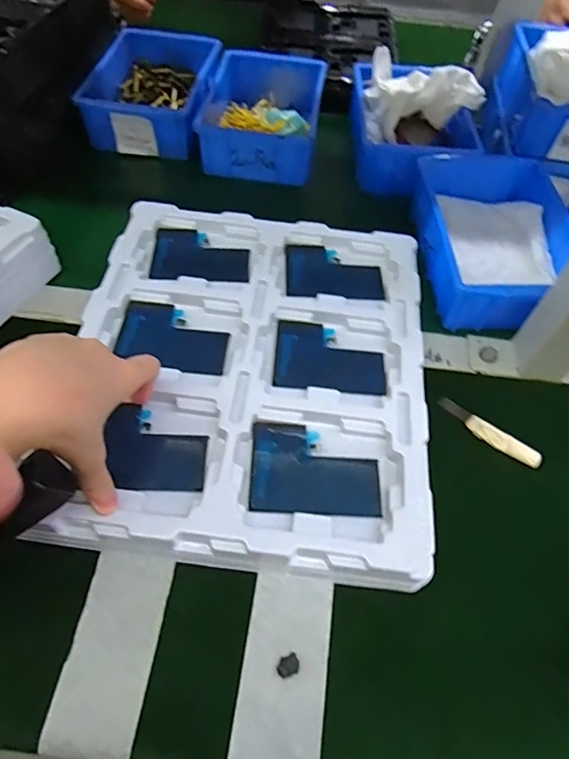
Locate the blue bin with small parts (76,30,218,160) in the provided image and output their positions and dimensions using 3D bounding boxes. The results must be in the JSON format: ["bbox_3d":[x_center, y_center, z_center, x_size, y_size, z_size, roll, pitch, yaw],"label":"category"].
[{"bbox_3d":[-0.166,-0.377,0.633,0.137,0.063,0.204,7,56,1],"label":"blue bin with small parts"}]

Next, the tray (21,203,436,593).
[{"bbox_3d":[-0.026,-0.014,0.405,0.270,0.035,0.322,7,56,1],"label":"tray"}]

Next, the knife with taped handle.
[{"bbox_3d":[0.165,0.042,0.395,0.088,0.014,0.014,37,61,20],"label":"knife with taped handle"}]

